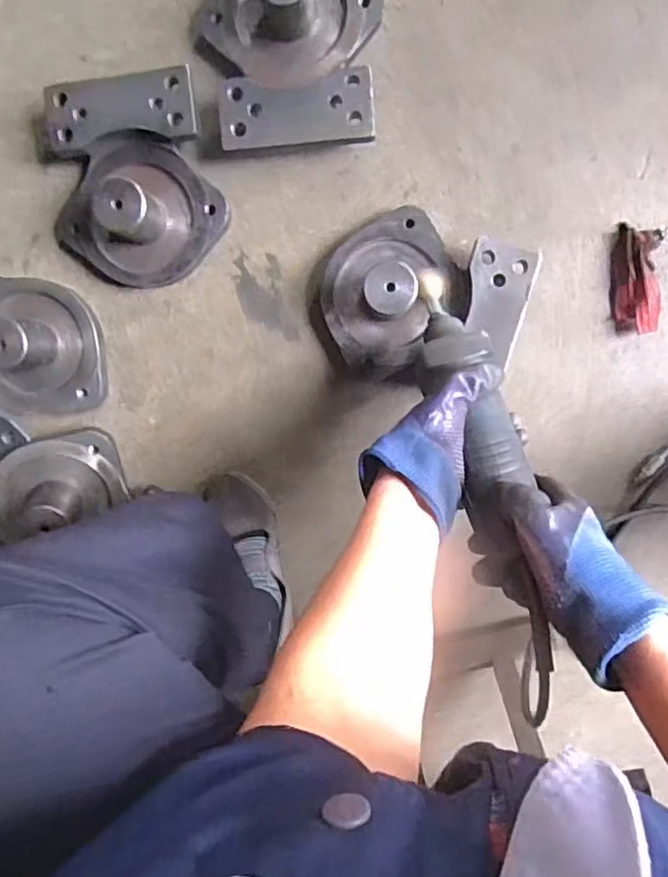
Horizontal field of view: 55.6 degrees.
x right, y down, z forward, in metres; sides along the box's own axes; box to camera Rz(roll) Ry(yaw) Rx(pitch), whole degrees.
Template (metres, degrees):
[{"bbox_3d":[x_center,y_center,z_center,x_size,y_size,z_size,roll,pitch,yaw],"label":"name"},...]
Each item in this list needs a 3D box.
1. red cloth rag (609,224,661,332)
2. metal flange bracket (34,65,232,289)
[{"bbox_3d":[0.299,-0.157,0.627,0.044,0.019,0.102,0,97,3],"label":"red cloth rag"},{"bbox_3d":[-0.201,-0.248,0.612,0.178,0.070,0.189,-5,97,4],"label":"metal flange bracket"}]

